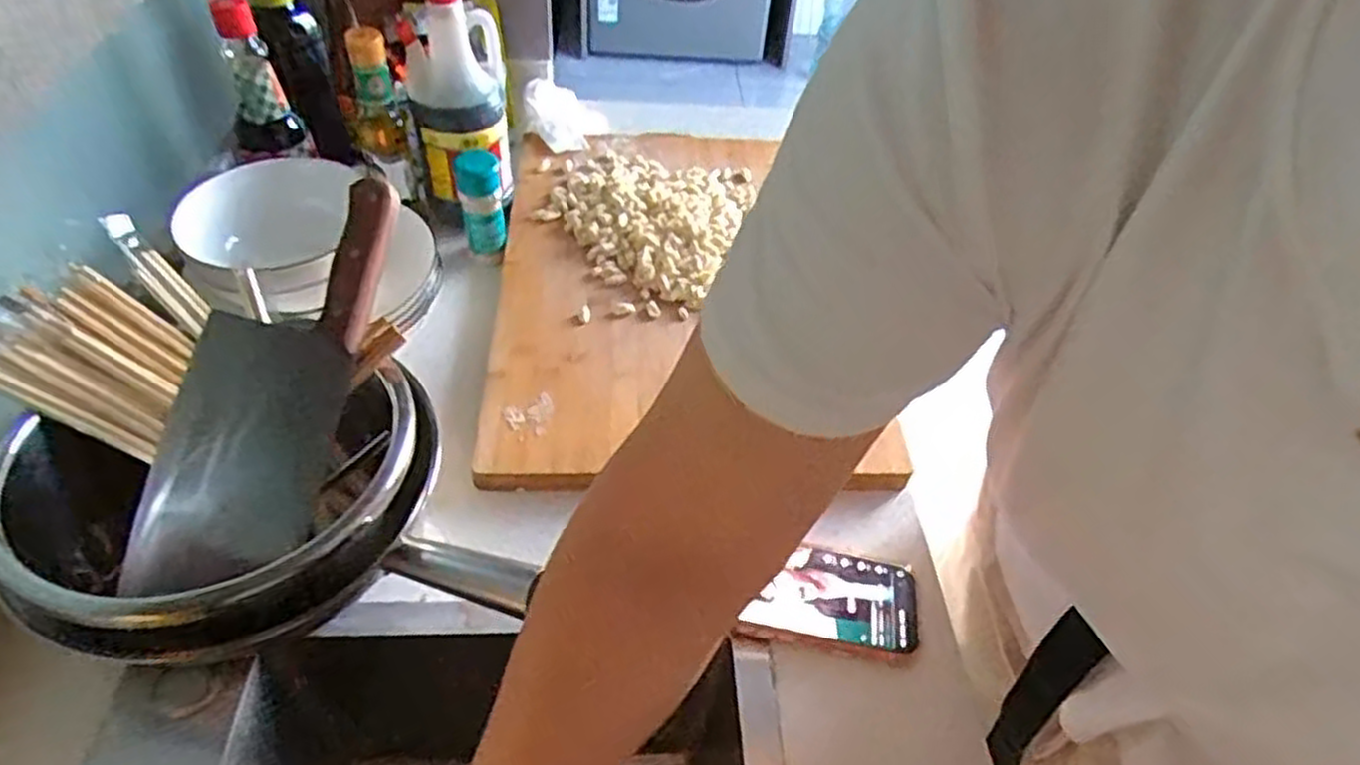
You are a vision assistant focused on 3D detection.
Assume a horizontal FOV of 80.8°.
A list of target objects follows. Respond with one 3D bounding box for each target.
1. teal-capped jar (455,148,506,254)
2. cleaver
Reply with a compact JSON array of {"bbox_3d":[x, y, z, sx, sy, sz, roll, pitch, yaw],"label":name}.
[{"bbox_3d":[-0.187,-0.173,0.749,0.040,0.080,0.050,-11,49,-15],"label":"teal-capped jar"},{"bbox_3d":[-0.270,0.001,0.527,0.096,0.024,0.287,18,88,-20],"label":"cleaver"}]

